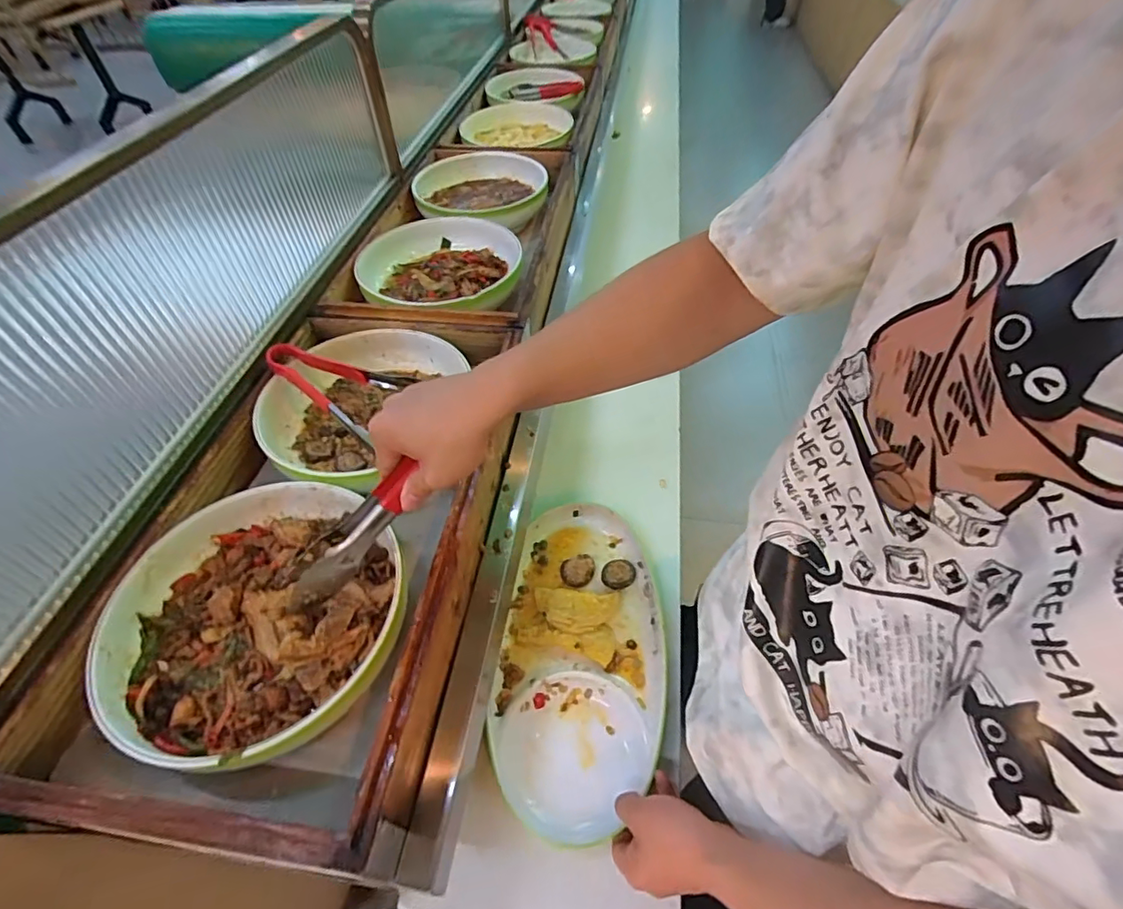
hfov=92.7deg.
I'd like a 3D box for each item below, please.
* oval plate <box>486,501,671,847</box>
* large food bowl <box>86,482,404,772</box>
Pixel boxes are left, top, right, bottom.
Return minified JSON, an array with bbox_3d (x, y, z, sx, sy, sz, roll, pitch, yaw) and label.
[{"bbox_3d":[0.025,0.217,0.612,0.184,0.039,0.352,4,57,4],"label":"oval plate"},{"bbox_3d":[-0.260,0.129,0.459,0.234,0.067,0.234,0,57,1],"label":"large food bowl"}]

